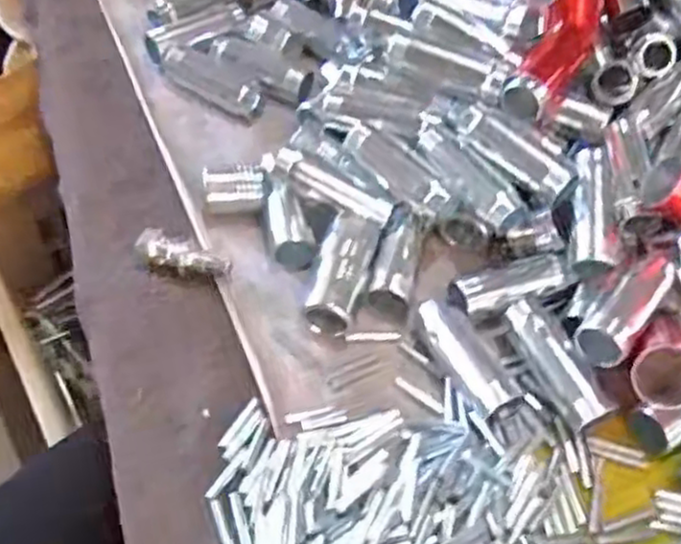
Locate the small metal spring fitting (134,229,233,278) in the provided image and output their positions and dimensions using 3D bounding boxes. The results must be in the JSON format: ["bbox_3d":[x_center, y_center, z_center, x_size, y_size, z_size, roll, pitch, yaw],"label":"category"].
[{"bbox_3d":[-0.084,-0.007,0.390,0.053,0.015,0.016,17,54,9],"label":"small metal spring fitting"}]

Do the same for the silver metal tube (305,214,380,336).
[{"bbox_3d":[0.001,0.000,0.390,0.025,0.025,0.064,16,54,8],"label":"silver metal tube"}]

